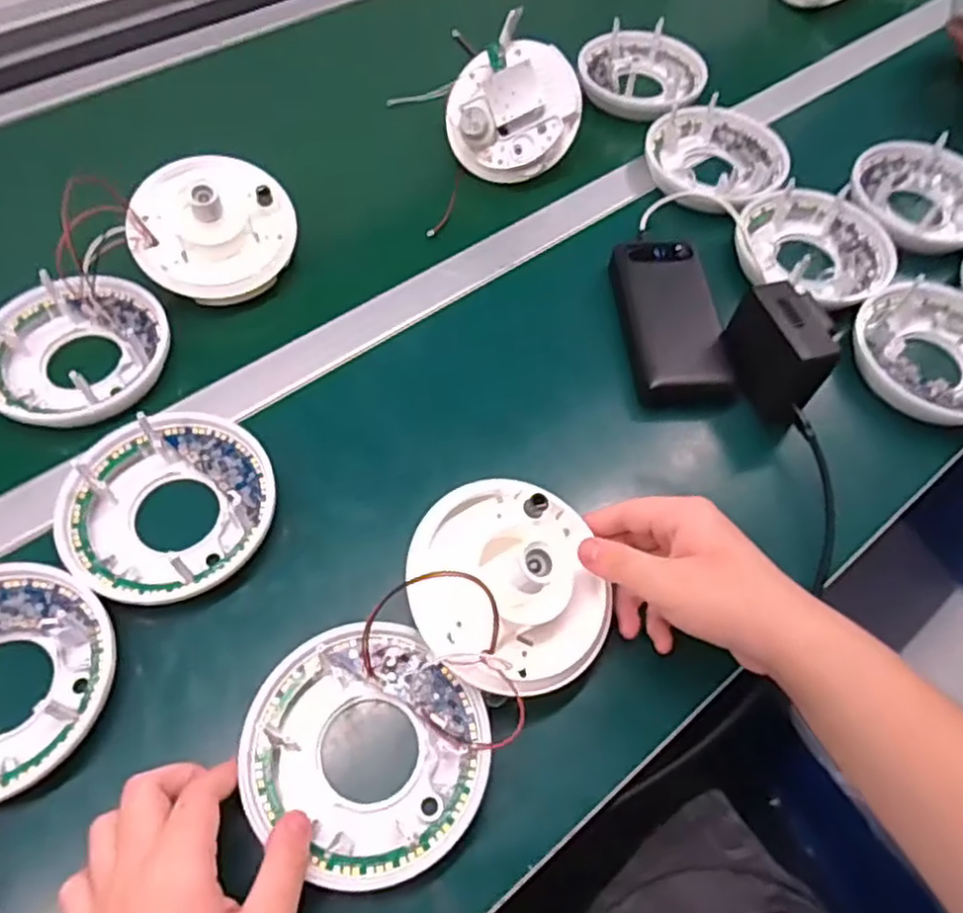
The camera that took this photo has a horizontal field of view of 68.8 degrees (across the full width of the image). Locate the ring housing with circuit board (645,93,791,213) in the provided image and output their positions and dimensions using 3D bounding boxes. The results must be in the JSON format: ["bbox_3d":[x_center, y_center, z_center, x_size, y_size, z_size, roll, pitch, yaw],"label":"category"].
[{"bbox_3d":[0.226,-0.288,0.672,0.125,0.032,0.145,-18,62,-13],"label":"ring housing with circuit board"}]

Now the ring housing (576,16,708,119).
[{"bbox_3d":[0.172,-0.413,0.746,0.131,0.036,0.118,15,60,6],"label":"ring housing"}]

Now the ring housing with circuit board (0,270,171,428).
[{"bbox_3d":[-0.300,-0.083,0.516,0.129,0.048,0.122,-9,60,-8],"label":"ring housing with circuit board"}]

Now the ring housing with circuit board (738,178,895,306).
[{"bbox_3d":[0.295,-0.190,0.614,0.129,0.035,0.119,24,61,12],"label":"ring housing with circuit board"}]

